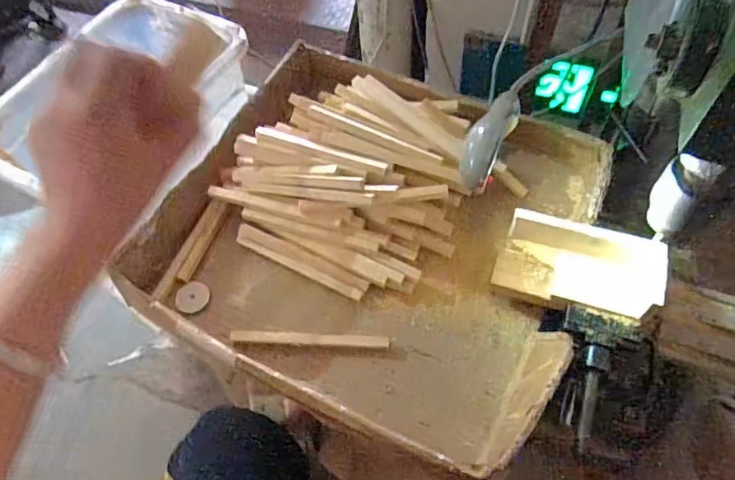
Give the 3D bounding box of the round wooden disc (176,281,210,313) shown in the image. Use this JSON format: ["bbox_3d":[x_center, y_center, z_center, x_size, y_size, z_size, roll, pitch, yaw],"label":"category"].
[{"bbox_3d":[-0.189,0.061,0.563,0.038,0.006,0.035,-2,59,3],"label":"round wooden disc"}]

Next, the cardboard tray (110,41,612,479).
[{"bbox_3d":[-0.001,-0.026,0.566,0.444,0.083,0.388,22,62,16],"label":"cardboard tray"}]

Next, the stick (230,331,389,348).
[{"bbox_3d":[-0.058,0.100,0.529,0.157,0.009,0.013,1,59,4],"label":"stick"}]

